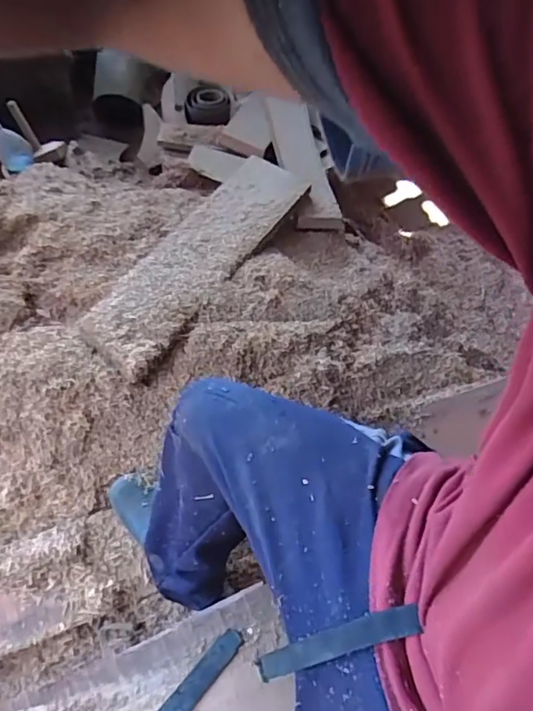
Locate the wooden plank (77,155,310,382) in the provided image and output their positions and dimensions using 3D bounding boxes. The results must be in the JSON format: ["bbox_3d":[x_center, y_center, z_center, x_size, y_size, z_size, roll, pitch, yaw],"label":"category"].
[{"bbox_3d":[-0.141,-0.230,1.153,0.181,0.030,0.636,28,59,17],"label":"wooden plank"}]

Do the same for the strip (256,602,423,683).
[{"bbox_3d":[0.052,0.280,0.505,0.028,0.220,0.025,14,47,-40],"label":"strip"}]

